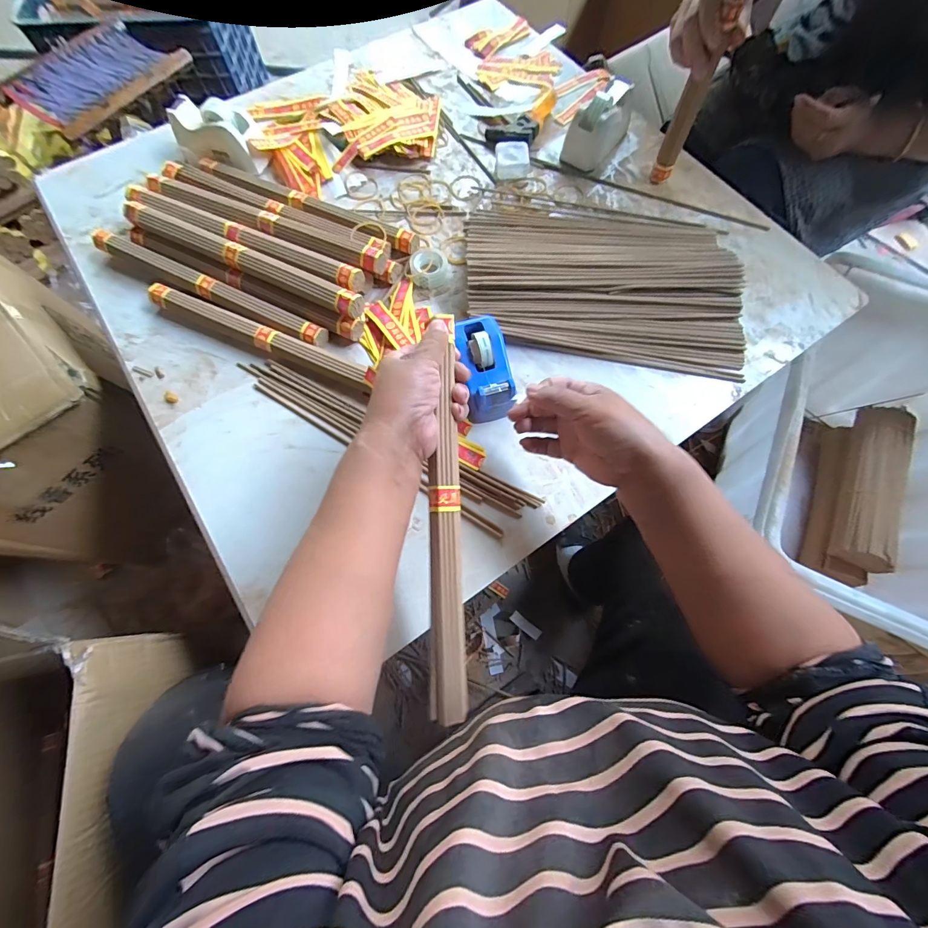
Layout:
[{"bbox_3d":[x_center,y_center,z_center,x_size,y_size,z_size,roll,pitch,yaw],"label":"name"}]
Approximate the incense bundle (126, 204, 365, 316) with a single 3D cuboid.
[{"bbox_3d":[-0.255,-0.237,0.457,0.311,0.023,0.028,26,73,7],"label":"incense bundle"}]

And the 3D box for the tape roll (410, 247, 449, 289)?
[{"bbox_3d":[-0.042,-0.241,0.490,0.046,0.020,0.042,0,71,-1],"label":"tape roll"}]

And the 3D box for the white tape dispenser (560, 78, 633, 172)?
[{"bbox_3d":[0.191,-0.475,0.555,0.054,0.059,0.115,35,74,10],"label":"white tape dispenser"}]

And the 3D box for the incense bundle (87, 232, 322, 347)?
[{"bbox_3d":[-0.302,-0.208,0.472,0.315,0.022,0.026,26,73,7],"label":"incense bundle"}]

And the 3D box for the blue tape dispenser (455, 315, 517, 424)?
[{"bbox_3d":[0.020,-0.100,0.422,0.055,0.049,0.108,-12,72,-5],"label":"blue tape dispenser"}]

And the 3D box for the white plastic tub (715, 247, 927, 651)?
[{"bbox_3d":[0.709,0.020,0.705,0.483,0.309,0.593,22,72,6],"label":"white plastic tub"}]

